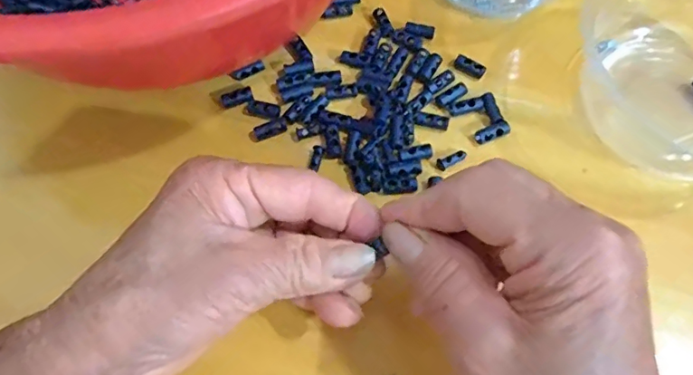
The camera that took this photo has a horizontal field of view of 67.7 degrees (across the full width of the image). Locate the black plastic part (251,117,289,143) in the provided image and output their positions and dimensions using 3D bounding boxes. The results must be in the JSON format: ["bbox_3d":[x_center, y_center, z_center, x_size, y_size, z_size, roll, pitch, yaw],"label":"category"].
[{"bbox_3d":[-0.044,-0.033,0.294,0.022,0.004,0.008,-20,67,-7],"label":"black plastic part"}]

